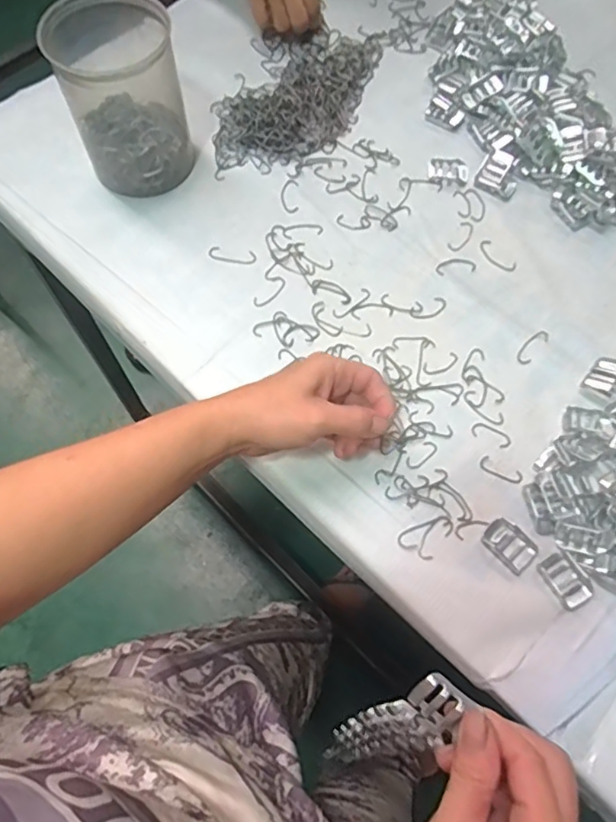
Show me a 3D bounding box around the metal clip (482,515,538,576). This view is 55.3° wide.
[{"bbox_3d":[0.150,0.098,0.434,0.028,0.006,0.038,-40,72,-16],"label":"metal clip"}]

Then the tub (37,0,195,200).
[{"bbox_3d":[-0.162,-0.280,0.525,0.098,0.136,0.106,0,67,0],"label":"tub"}]

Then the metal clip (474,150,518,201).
[{"bbox_3d":[0.187,-0.231,0.572,0.039,0.012,0.043,28,93,4],"label":"metal clip"}]

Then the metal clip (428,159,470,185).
[{"bbox_3d":[0.140,-0.239,0.583,0.040,0.004,0.028,7,67,3],"label":"metal clip"}]

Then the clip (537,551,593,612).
[{"bbox_3d":[0.185,0.121,0.422,0.023,0.004,0.038,-26,69,-11],"label":"clip"}]

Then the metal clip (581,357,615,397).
[{"bbox_3d":[0.243,-0.029,0.478,0.024,0.014,0.035,35,71,14],"label":"metal clip"}]

